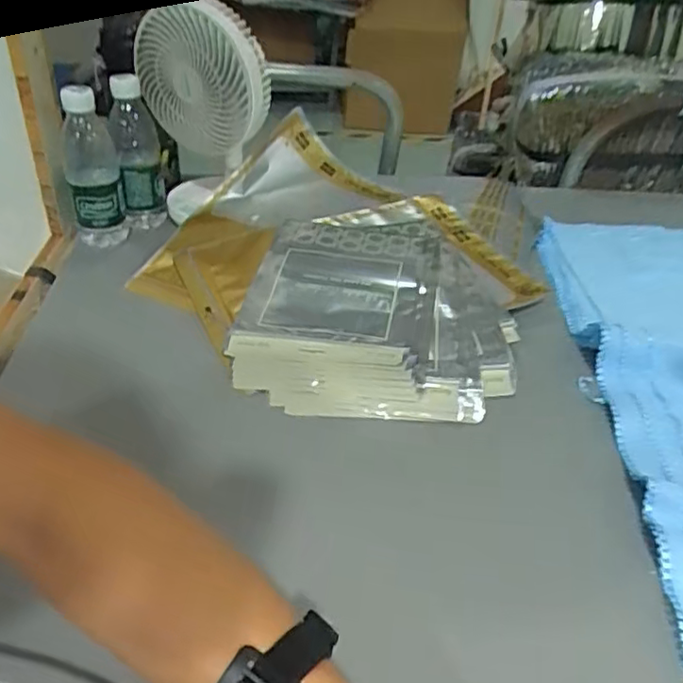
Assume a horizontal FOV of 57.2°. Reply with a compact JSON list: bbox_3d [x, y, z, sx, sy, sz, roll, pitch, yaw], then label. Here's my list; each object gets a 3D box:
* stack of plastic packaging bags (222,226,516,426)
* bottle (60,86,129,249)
[{"bbox_3d":[0.028,-0.039,0.670,0.275,0.047,0.324,0,38,-2],"label":"stack of plastic packaging bags"},{"bbox_3d":[-0.285,-0.195,0.712,0.062,0.180,0.057,-12,39,-16],"label":"bottle"}]

